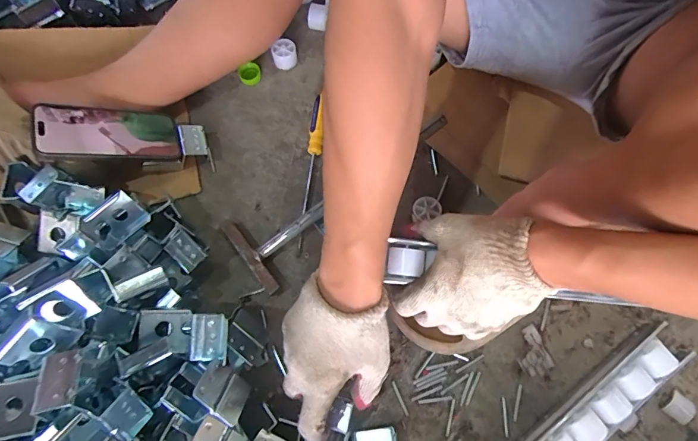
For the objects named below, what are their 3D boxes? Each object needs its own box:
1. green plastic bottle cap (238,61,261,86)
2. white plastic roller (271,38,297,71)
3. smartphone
[{"bbox_3d":[-0.141,-0.208,0.561,0.031,0.020,0.028,-20,72,-7],"label":"green plastic bottle cap"},{"bbox_3d":[-0.094,-0.240,0.571,0.034,0.031,0.028,-11,71,-4],"label":"white plastic roller"},{"bbox_3d":[-0.281,-0.102,0.469,0.143,0.013,0.072,-4,61,-36],"label":"smartphone"}]

